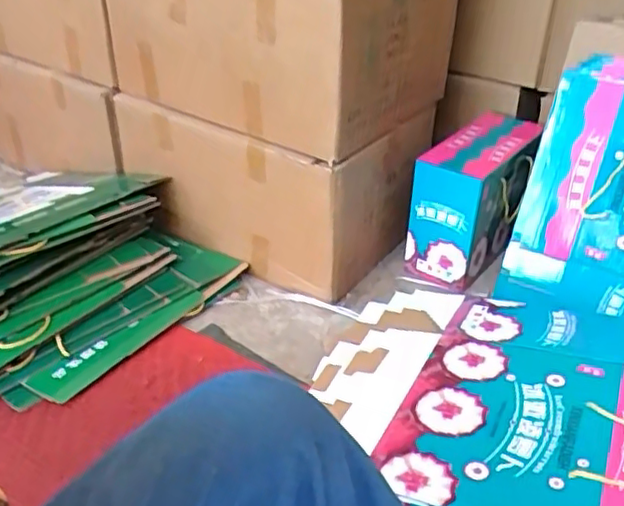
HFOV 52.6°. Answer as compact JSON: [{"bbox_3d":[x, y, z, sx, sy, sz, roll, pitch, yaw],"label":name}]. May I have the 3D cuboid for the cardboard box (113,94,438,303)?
[{"bbox_3d":[-0.119,-0.165,1.387,0.599,0.301,0.263,19,39,27],"label":"cardboard box"}]

